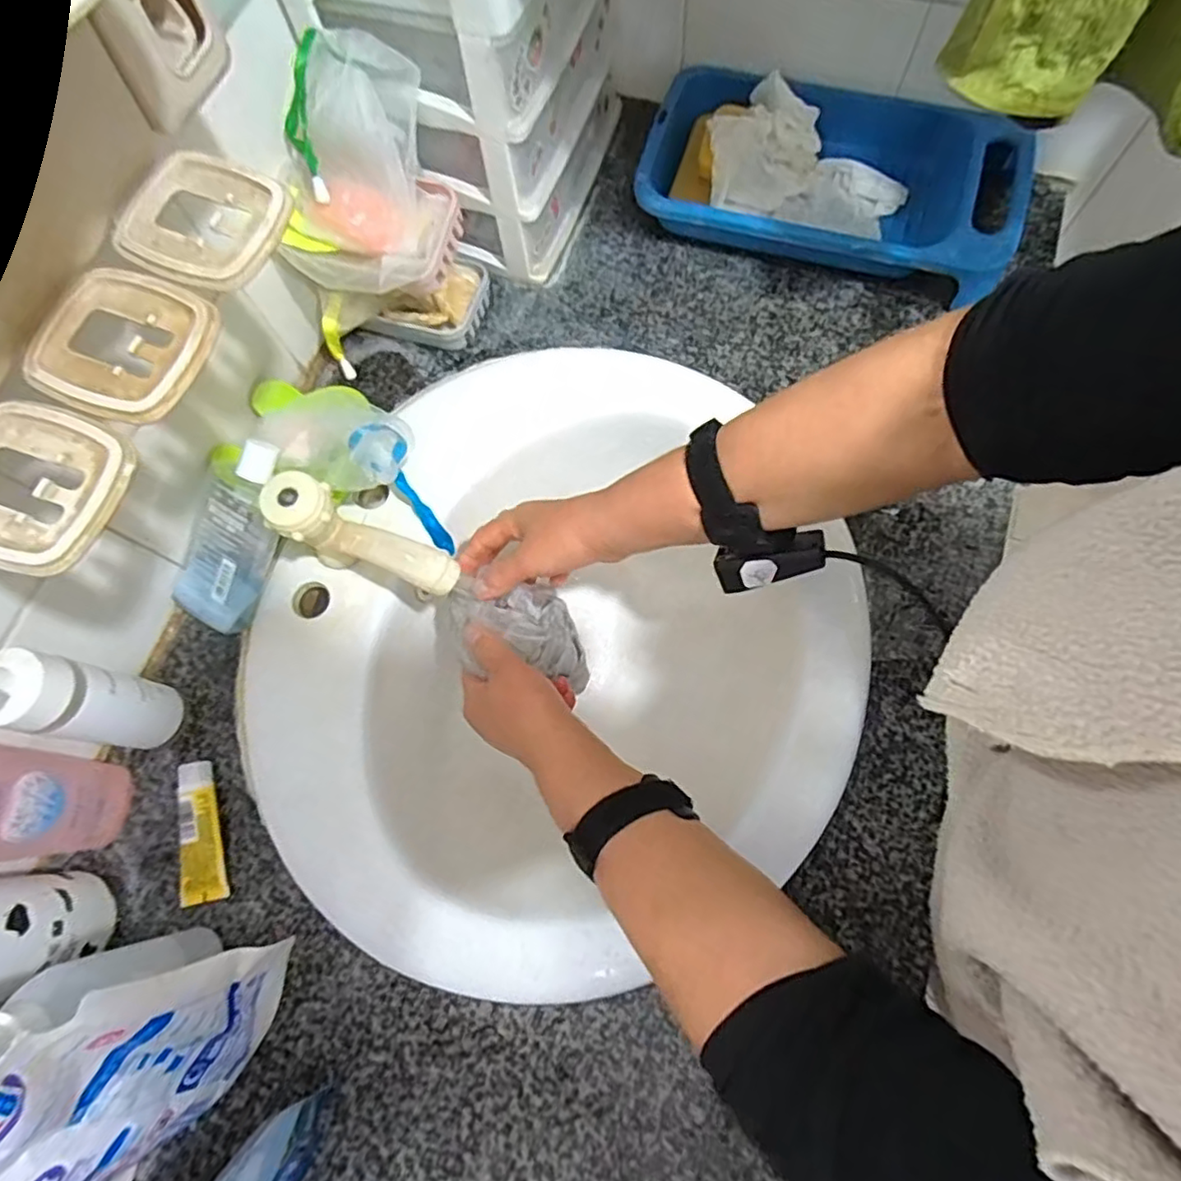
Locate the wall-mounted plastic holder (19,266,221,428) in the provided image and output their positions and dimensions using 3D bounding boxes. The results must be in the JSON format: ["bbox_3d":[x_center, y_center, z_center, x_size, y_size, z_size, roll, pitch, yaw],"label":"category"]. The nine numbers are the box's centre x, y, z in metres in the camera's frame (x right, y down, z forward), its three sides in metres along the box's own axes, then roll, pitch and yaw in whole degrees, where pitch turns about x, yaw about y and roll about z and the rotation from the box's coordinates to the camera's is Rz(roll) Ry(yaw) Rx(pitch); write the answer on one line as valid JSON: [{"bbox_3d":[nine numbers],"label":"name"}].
[{"bbox_3d":[-0.215,-0.113,0.299,0.068,0.013,0.070,19,74,9],"label":"wall-mounted plastic holder"}]

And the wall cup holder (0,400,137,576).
[{"bbox_3d":[-0.238,-0.045,0.277,0.068,0.014,0.071,15,73,7],"label":"wall cup holder"}]

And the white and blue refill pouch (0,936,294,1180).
[{"bbox_3d":[-0.244,0.265,0.317,0.040,0.215,0.163,34,76,13],"label":"white and blue refill pouch"}]

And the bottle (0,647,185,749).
[{"bbox_3d":[-0.327,0.068,0.406,0.054,0.175,0.047,10,72,6],"label":"bottle"}]

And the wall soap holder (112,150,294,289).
[{"bbox_3d":[-0.189,-0.180,0.317,0.066,0.014,0.069,19,74,8],"label":"wall soap holder"}]

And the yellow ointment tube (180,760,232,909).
[{"bbox_3d":[-0.273,0.167,0.452,0.028,0.021,0.093,-14,72,-2],"label":"yellow ointment tube"}]

